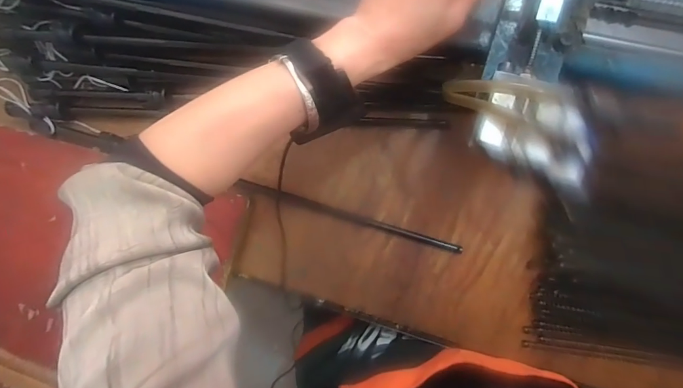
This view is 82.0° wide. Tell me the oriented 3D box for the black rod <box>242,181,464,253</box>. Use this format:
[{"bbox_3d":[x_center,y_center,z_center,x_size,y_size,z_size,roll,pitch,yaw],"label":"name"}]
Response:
[{"bbox_3d":[0.007,0.025,0.462,0.266,0.015,0.010,17,94,9],"label":"black rod"}]

